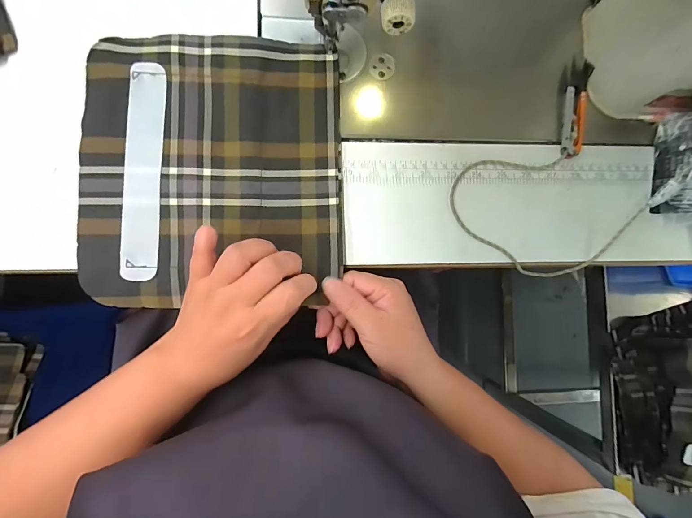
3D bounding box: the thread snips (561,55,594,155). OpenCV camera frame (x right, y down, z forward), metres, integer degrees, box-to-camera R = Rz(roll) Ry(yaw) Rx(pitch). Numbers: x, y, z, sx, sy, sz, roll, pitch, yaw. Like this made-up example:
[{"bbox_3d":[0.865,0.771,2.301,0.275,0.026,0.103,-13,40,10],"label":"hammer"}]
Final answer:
[{"bbox_3d":[0.228,-0.150,0.341,0.025,0.011,0.098,9,85,-5],"label":"thread snips"}]

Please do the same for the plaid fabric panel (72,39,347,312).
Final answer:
[{"bbox_3d":[-0.118,-0.081,0.307,0.224,0.011,0.236,-1,86,-6],"label":"plaid fabric panel"}]

